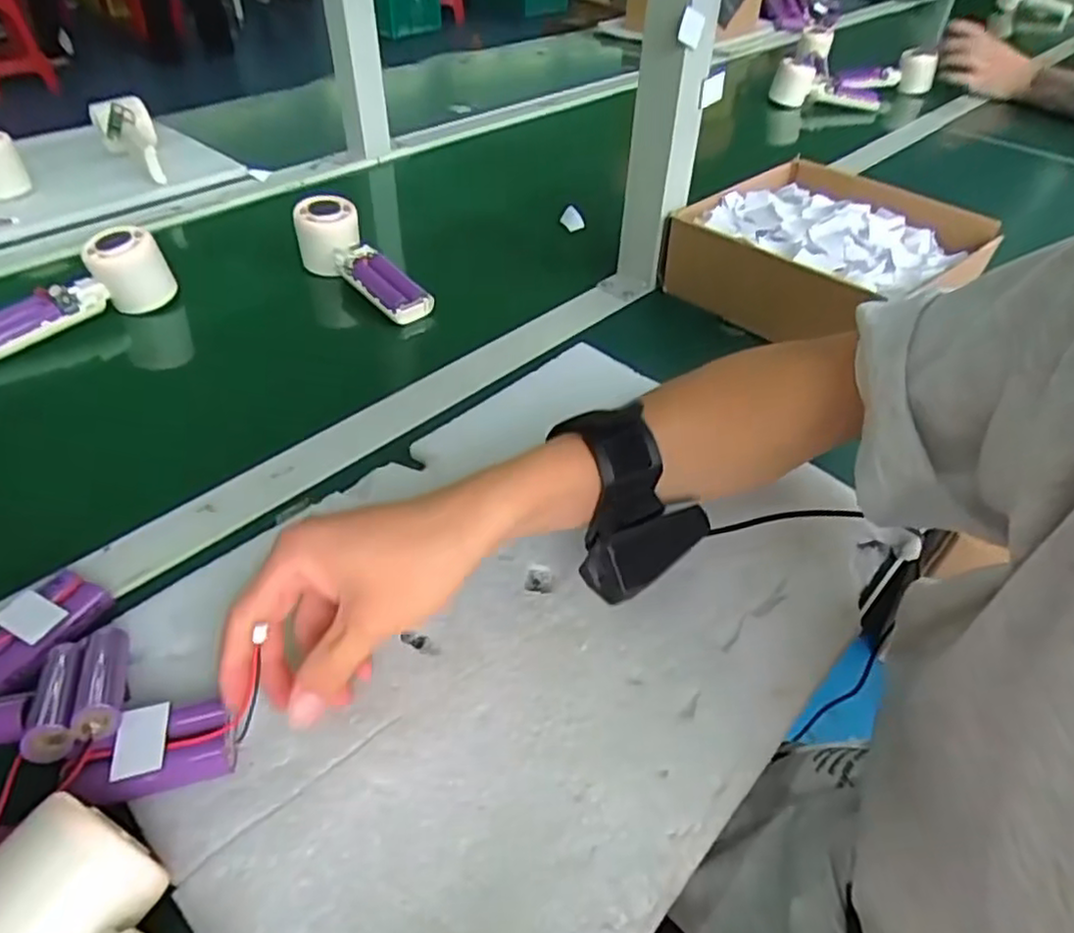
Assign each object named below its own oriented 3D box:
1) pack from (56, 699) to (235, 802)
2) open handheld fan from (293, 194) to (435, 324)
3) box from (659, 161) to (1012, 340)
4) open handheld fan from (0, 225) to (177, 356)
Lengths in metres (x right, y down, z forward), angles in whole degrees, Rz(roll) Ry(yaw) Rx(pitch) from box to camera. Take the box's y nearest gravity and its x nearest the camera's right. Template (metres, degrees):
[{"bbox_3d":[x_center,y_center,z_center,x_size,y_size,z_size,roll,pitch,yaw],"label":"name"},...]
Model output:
[{"bbox_3d":[-0.164,0.124,0.297,0.064,0.025,0.035,-9,44,-11],"label":"pack"},{"bbox_3d":[-0.159,-0.184,0.633,0.165,0.059,0.051,42,55,18],"label":"open handheld fan"},{"bbox_3d":[0.259,-0.192,0.621,0.235,0.076,0.199,-28,51,-28],"label":"box"},{"bbox_3d":[-0.384,-0.143,0.561,0.046,0.051,0.161,28,49,25],"label":"open handheld fan"}]

